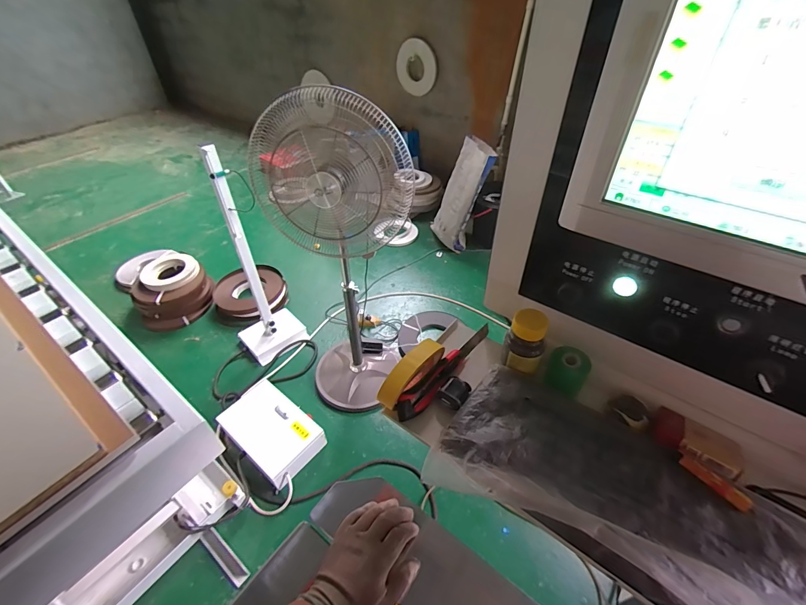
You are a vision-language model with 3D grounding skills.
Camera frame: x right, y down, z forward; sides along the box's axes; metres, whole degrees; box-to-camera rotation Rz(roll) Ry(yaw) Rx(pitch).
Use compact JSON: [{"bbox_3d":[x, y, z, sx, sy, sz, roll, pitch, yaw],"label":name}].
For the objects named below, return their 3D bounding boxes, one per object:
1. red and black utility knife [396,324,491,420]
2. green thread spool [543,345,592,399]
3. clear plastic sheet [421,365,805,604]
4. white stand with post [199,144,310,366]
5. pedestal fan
[{"bbox_3d":[0.068,0.096,0.567,0.028,0.025,0.223,29,51,28],"label":"red and black utility knife"},{"bbox_3d":[0.231,0.094,0.523,0.051,0.042,0.046,21,47,22],"label":"green thread spool"},{"bbox_3d":[0.262,0.218,0.402,0.443,0.050,0.192,24,49,24],"label":"clear plastic sheet"},{"bbox_3d":[-0.690,-0.156,1.668,0.246,0.997,0.286,32,52,30],"label":"white stand with post"},{"bbox_3d":[-0.213,-0.083,1.421,0.388,1.225,0.373,-26,49,-25],"label":"pedestal fan"}]

